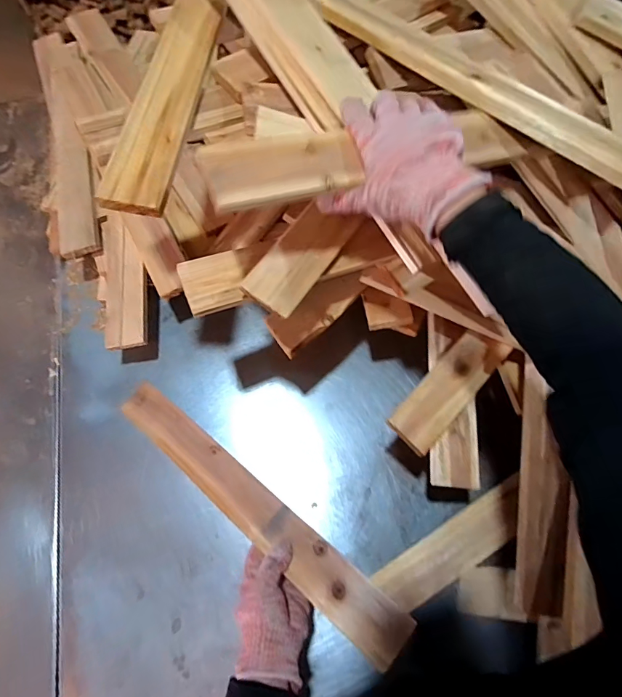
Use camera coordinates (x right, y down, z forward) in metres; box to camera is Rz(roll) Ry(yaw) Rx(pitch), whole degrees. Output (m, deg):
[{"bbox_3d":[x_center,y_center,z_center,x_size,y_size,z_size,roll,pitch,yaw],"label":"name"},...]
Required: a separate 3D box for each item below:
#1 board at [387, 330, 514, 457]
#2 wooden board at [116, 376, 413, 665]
[{"bbox_3d":[0.174,0.049,0.528,0.062,0.016,0.185,45,72,2],"label":"board"},{"bbox_3d":[-0.092,0.187,0.537,0.483,0.011,0.058,33,62,28],"label":"wooden board"}]

